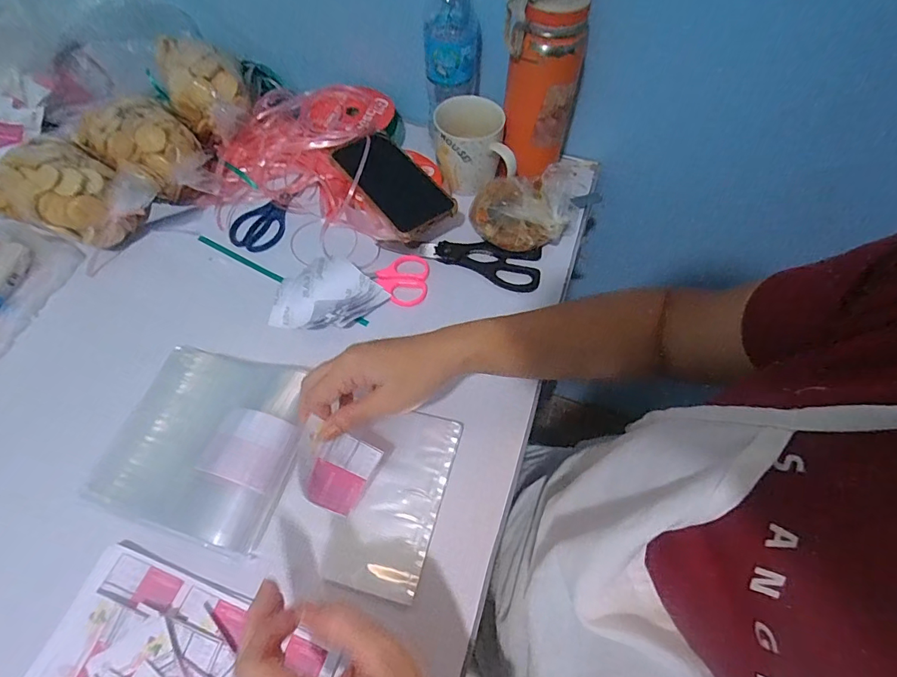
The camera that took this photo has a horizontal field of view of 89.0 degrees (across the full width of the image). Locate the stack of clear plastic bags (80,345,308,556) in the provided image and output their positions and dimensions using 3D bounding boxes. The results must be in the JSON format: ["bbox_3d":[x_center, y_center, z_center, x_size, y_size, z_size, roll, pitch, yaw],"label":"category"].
[{"bbox_3d":[-0.219,0.084,0.408,0.176,0.045,0.157,15,62,7],"label":"stack of clear plastic bags"}]

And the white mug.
[{"bbox_3d":[0.029,-0.233,0.557,0.092,0.080,0.092,-1,61,-2],"label":"white mug"}]

